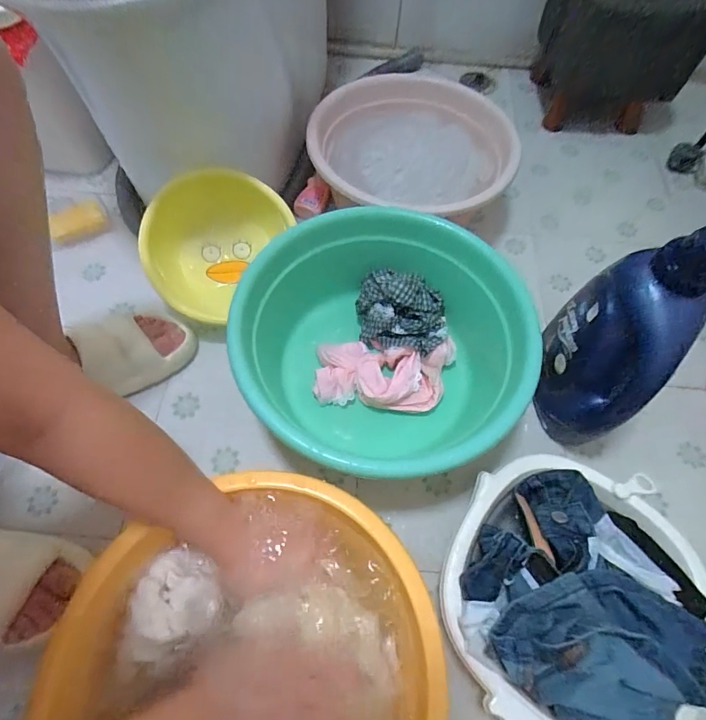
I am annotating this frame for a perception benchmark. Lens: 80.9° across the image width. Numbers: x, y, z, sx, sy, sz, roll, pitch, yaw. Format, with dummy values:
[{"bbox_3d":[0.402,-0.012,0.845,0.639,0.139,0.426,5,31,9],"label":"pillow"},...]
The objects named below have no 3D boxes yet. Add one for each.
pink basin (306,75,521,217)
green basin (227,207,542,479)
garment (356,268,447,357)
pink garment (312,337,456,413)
[{"bbox_3d":[0.100,-0.359,0.731,0.342,0.095,0.342,0,63,-1],"label":"pink basin"},{"bbox_3d":[0.031,-0.013,0.573,0.350,0.157,0.366,0,63,-1],"label":"green basin"},{"bbox_3d":[0.073,-0.079,0.621,0.143,0.084,0.115,16,64,7],"label":"garment"},{"bbox_3d":[0.047,0.017,0.611,0.206,0.039,0.108,3,63,1],"label":"pink garment"}]

